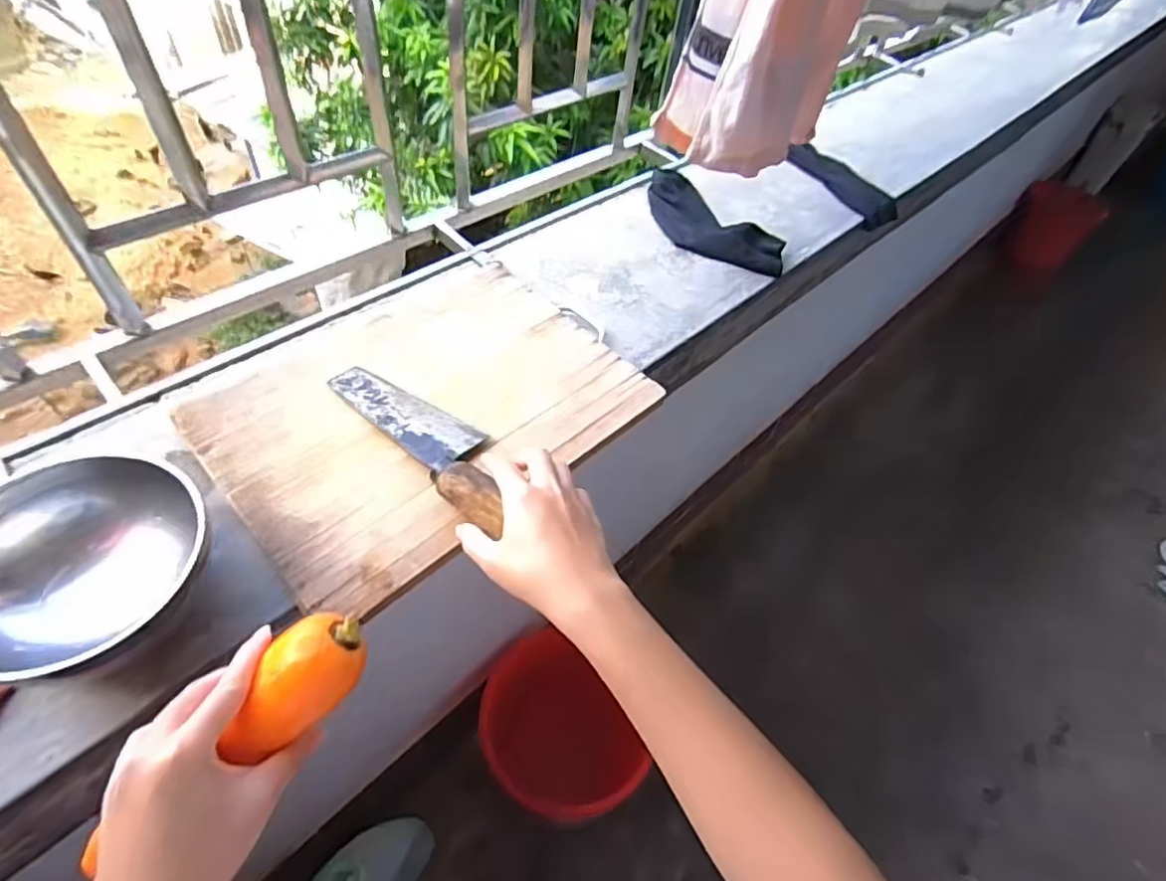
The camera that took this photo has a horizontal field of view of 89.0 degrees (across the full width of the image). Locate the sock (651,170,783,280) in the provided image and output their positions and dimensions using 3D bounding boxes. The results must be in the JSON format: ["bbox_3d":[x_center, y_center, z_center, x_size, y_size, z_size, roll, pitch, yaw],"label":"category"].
[{"bbox_3d":[0.172,-0.307,0.839,0.111,0.026,0.257,-28,60,-26],"label":"sock"}]

